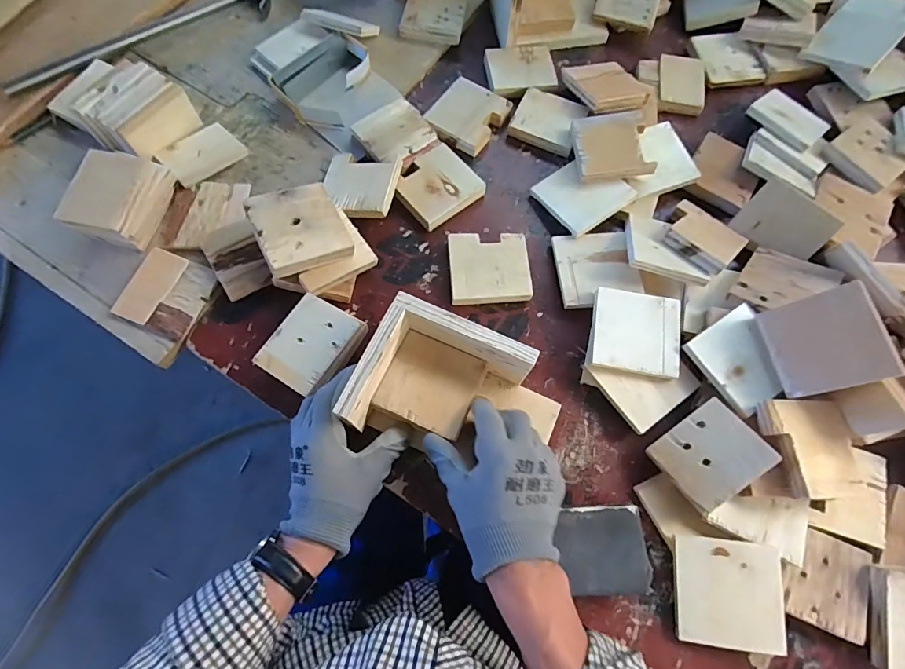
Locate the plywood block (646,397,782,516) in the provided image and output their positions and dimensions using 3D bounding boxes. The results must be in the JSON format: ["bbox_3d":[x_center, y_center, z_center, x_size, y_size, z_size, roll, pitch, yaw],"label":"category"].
[{"bbox_3d":[0.251,0.117,0.434,0.089,0.008,0.076,-40,59,4],"label":"plywood block"}]

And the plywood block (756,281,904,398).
[{"bbox_3d":[0.357,0.007,0.427,0.010,0.088,0.089,7,66,-42],"label":"plywood block"}]

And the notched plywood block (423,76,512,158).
[{"bbox_3d":[0.019,-0.295,0.596,0.087,0.020,0.095,35,73,7],"label":"notched plywood block"}]

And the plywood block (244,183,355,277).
[{"bbox_3d":[-0.163,-0.113,0.475,0.088,0.017,0.089,-23,75,-24],"label":"plywood block"}]

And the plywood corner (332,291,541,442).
[{"bbox_3d":[-0.012,0.049,0.424,0.138,0.071,0.122,23,73,6],"label":"plywood corner"}]

